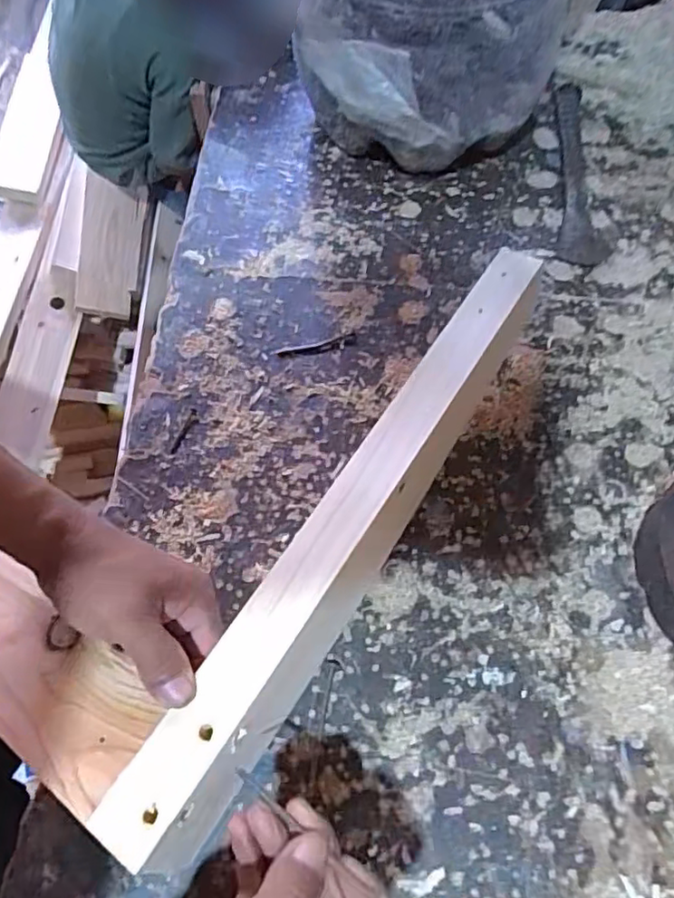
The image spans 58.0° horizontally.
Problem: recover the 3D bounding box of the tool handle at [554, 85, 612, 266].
[{"bbox_3d":[0.230,-0.265,0.576,0.043,0.010,0.232,7,63,5],"label":"tool handle"}]

